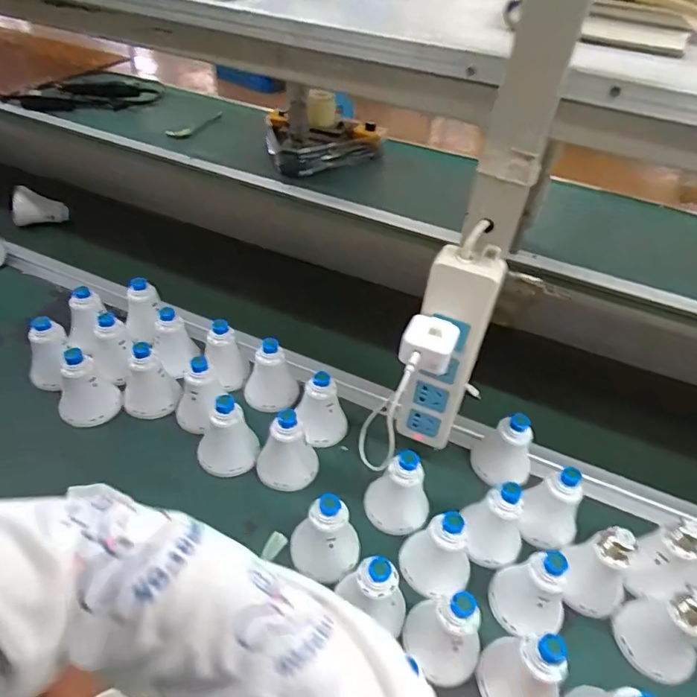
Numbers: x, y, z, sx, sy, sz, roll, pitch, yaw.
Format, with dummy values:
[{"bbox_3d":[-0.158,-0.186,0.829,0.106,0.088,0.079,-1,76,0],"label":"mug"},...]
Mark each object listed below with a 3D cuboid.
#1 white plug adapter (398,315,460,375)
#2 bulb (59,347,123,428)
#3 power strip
[{"bbox_3d":[0.068,-0.003,0.429,0.042,0.026,0.042,18,43,12],"label":"white plug adapter"},{"bbox_3d":[-0.296,0.040,0.568,0.063,0.083,0.056,-19,48,-26],"label":"bulb"},{"bbox_3d":[0.090,0.014,0.485,0.056,0.220,0.027,19,43,13],"label":"power strip"}]

